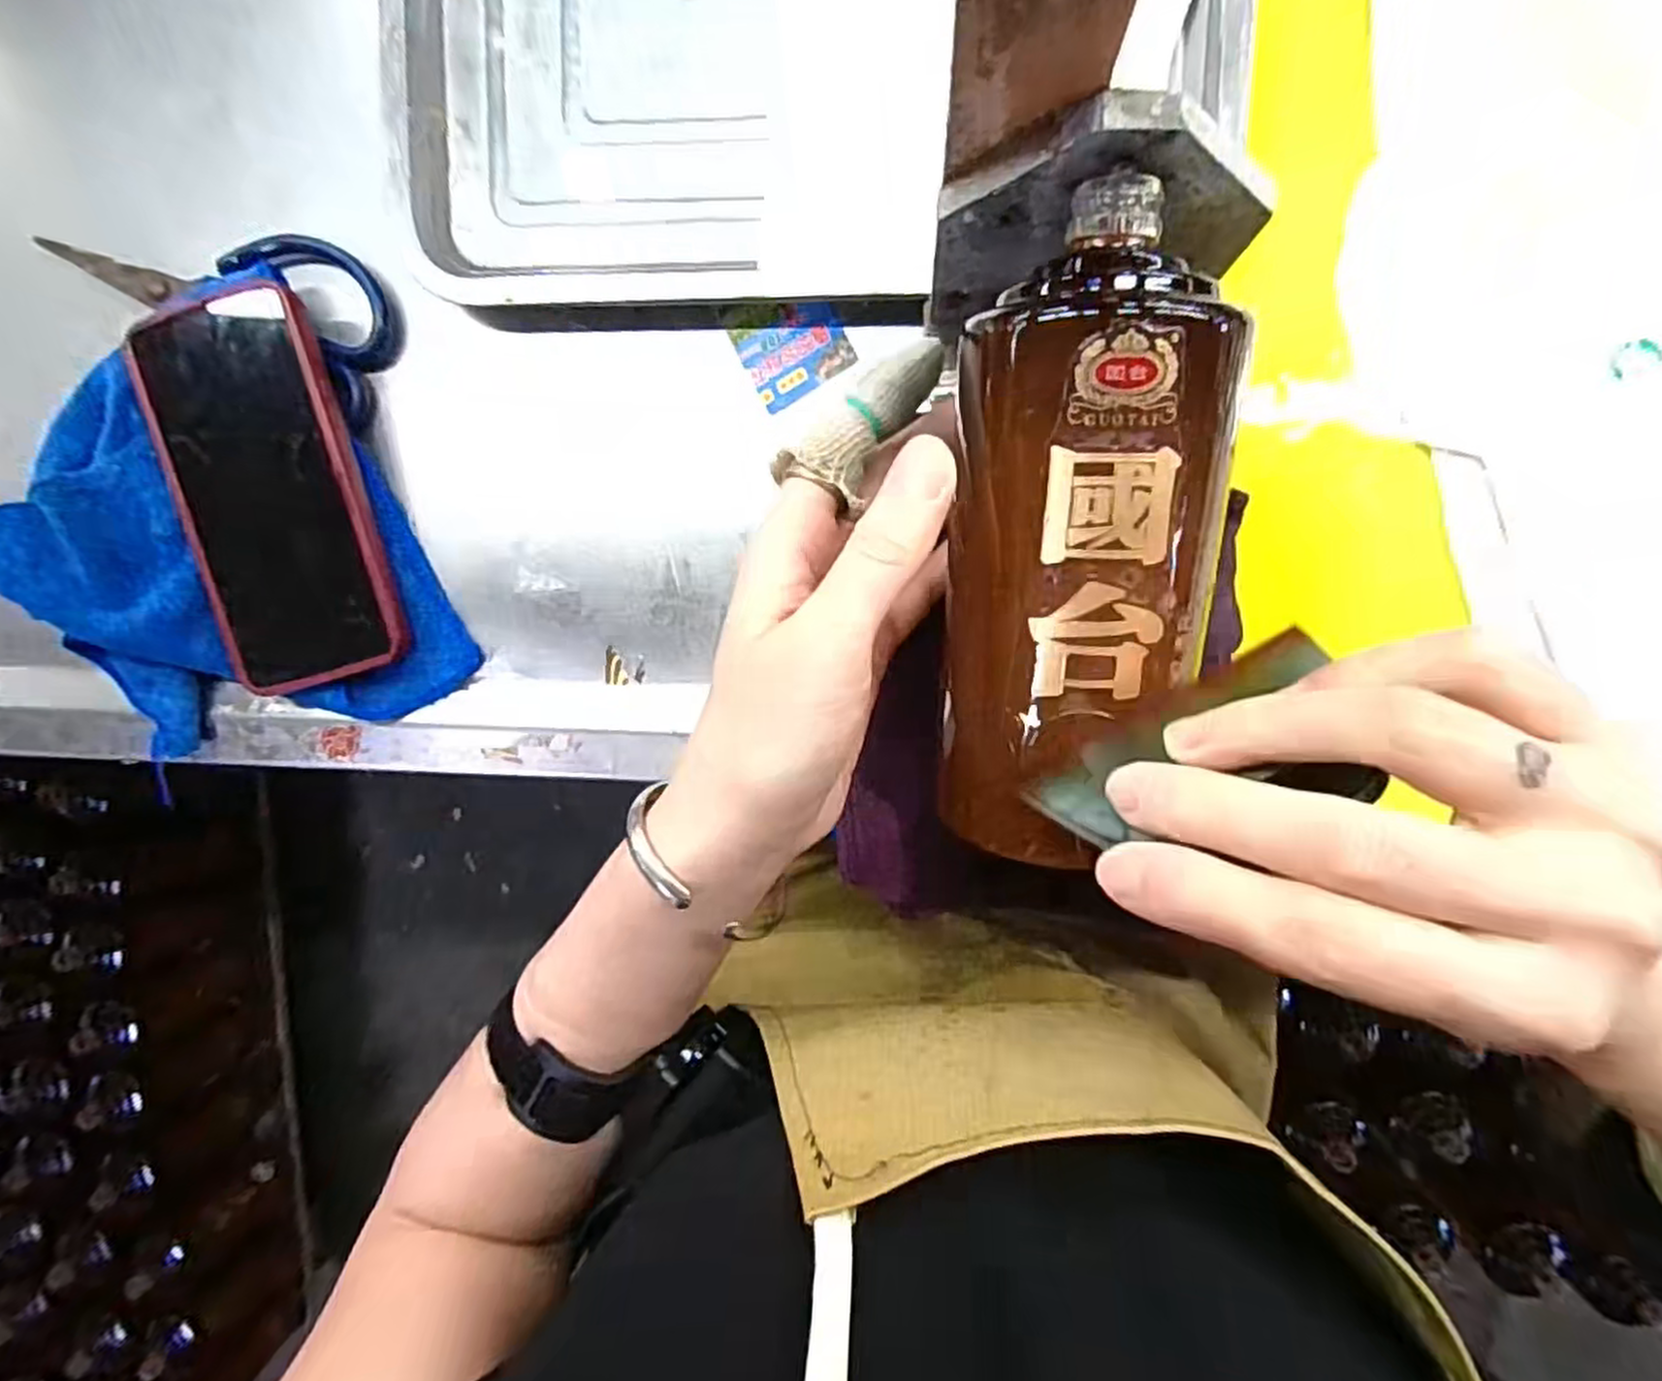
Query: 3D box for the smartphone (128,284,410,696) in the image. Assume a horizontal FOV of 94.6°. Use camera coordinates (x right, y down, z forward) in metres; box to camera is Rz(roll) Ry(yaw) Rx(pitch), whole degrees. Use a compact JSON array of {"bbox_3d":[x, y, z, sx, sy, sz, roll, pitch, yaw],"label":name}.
[{"bbox_3d":[-0.248,-0.085,0.338,0.081,0.013,0.165,-15,98,6],"label":"smartphone"}]

